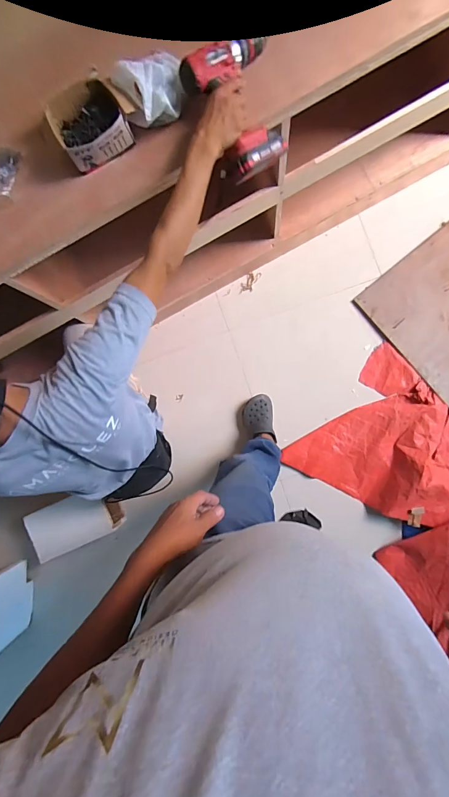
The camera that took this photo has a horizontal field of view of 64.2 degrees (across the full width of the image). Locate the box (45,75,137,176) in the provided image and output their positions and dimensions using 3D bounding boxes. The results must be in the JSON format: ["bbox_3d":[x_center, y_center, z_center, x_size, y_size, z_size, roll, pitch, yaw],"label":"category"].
[{"bbox_3d":[-0.256,-0.539,0.715,0.152,0.084,0.114,-35,85,4],"label":"box"}]

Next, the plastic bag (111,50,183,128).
[{"bbox_3d":[-0.135,-0.588,0.678,0.132,0.072,0.098,-20,86,5],"label":"plastic bag"}]

